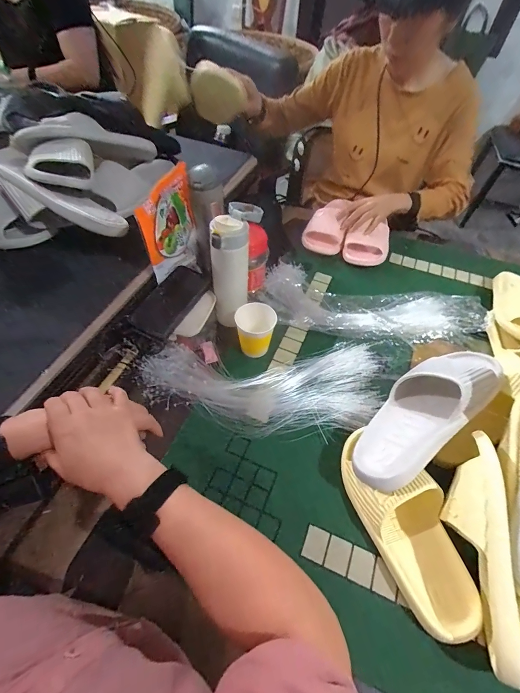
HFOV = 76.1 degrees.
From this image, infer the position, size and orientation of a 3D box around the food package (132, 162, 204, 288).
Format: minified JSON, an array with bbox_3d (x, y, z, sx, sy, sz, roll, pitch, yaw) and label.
[{"bbox_3d":[-0.155,-0.219,0.622,0.031,0.168,0.174,16,54,8],"label":"food package"}]

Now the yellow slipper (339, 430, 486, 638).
[{"bbox_3d":[0.192,0.222,0.435,0.104,0.063,0.253,-21,58,-15],"label":"yellow slipper"}]

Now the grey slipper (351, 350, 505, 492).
[{"bbox_3d":[0.239,0.083,0.476,0.273,0.089,0.106,-31,61,-24],"label":"grey slipper"}]

